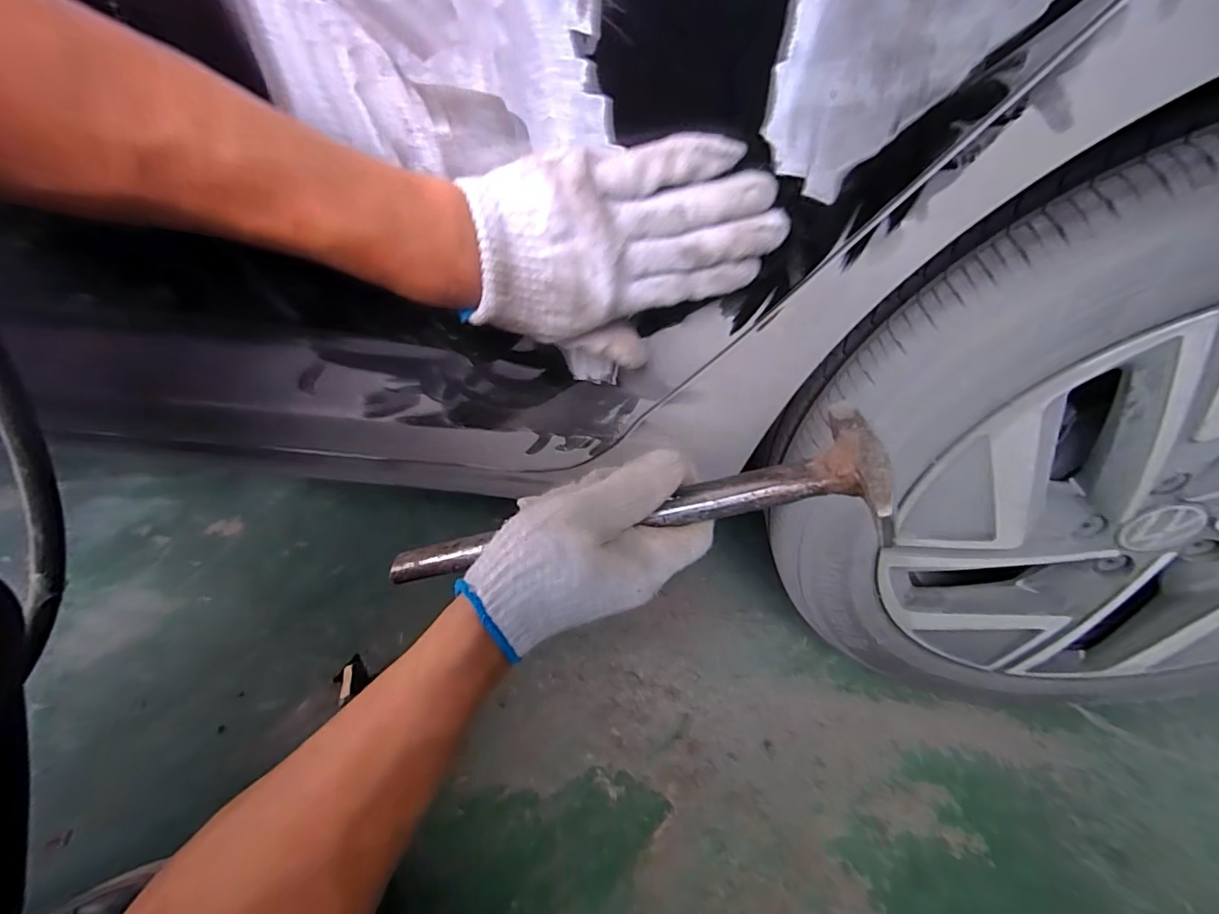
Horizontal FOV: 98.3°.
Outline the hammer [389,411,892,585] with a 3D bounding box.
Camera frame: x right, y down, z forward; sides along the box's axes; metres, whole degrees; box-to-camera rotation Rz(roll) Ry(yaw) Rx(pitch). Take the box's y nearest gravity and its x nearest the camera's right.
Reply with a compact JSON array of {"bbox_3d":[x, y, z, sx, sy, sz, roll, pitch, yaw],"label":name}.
[{"bbox_3d":[-0.005,0.039,0.295,0.292,0.019,0.084,-15,37,19],"label":"hammer"}]

